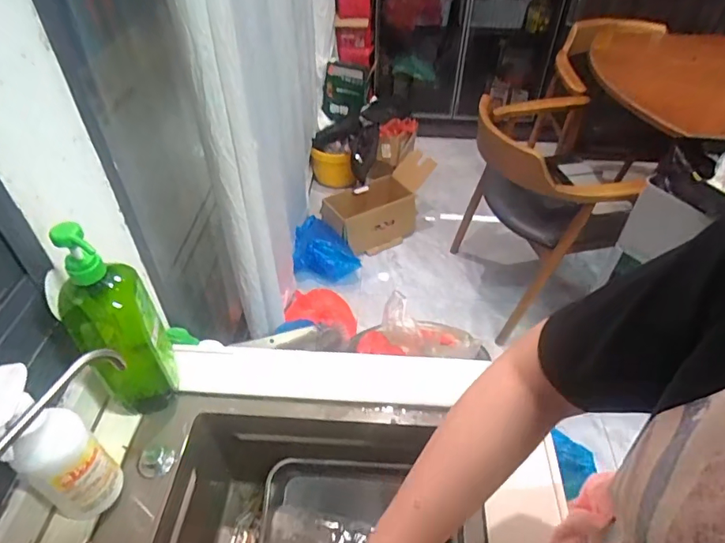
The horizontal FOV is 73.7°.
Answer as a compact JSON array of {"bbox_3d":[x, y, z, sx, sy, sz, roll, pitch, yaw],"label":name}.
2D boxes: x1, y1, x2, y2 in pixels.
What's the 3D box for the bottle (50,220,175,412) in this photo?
[{"bbox_3d":[-0.301,0.054,0.589,0.093,0.280,0.100,-26,51,-25],"label":"bottle"}]

